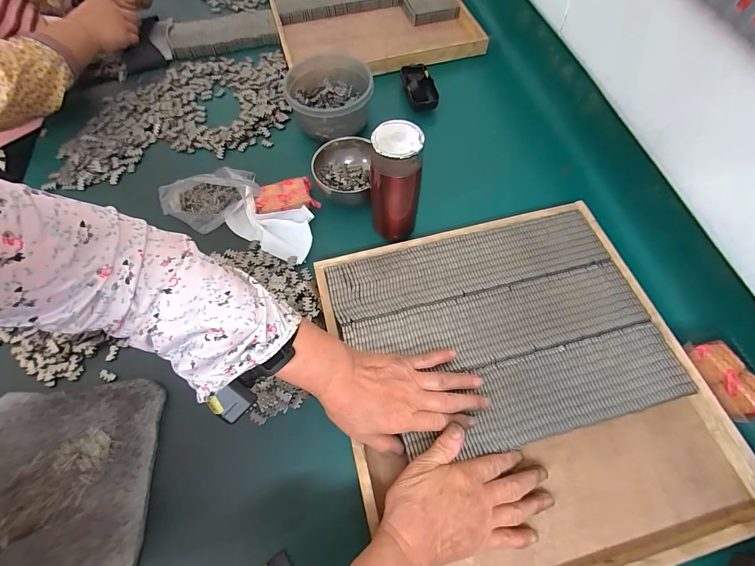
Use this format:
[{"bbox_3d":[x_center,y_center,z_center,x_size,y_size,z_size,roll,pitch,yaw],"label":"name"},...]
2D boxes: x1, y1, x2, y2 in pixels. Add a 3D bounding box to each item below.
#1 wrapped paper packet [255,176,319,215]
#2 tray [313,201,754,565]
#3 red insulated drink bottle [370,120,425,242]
[{"bbox_3d":[-0.141,-0.132,0.516,0.090,0.020,0.050,-15,65,-8],"label":"wrapped paper packet"},{"bbox_3d":[0.160,0.106,0.393,0.391,0.037,0.398,-14,64,-4],"label":"tray"},{"bbox_3d":[0.024,-0.127,0.424,0.064,0.134,0.060,6,64,4],"label":"red insulated drink bottle"}]

